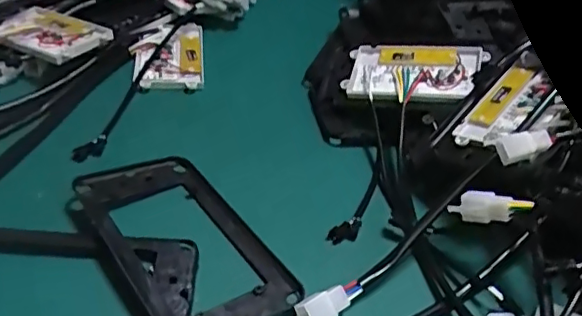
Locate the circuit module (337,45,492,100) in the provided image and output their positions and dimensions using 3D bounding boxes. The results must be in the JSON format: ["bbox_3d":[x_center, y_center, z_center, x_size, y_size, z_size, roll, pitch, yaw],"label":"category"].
[{"bbox_3d":[0.104,-0.073,0.494,0.112,0.010,0.069,1,53,14],"label":"circuit module"}]

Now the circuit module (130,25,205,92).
[{"bbox_3d":[-0.111,-0.094,0.531,0.062,0.014,0.096,0,40,-9],"label":"circuit module"}]

